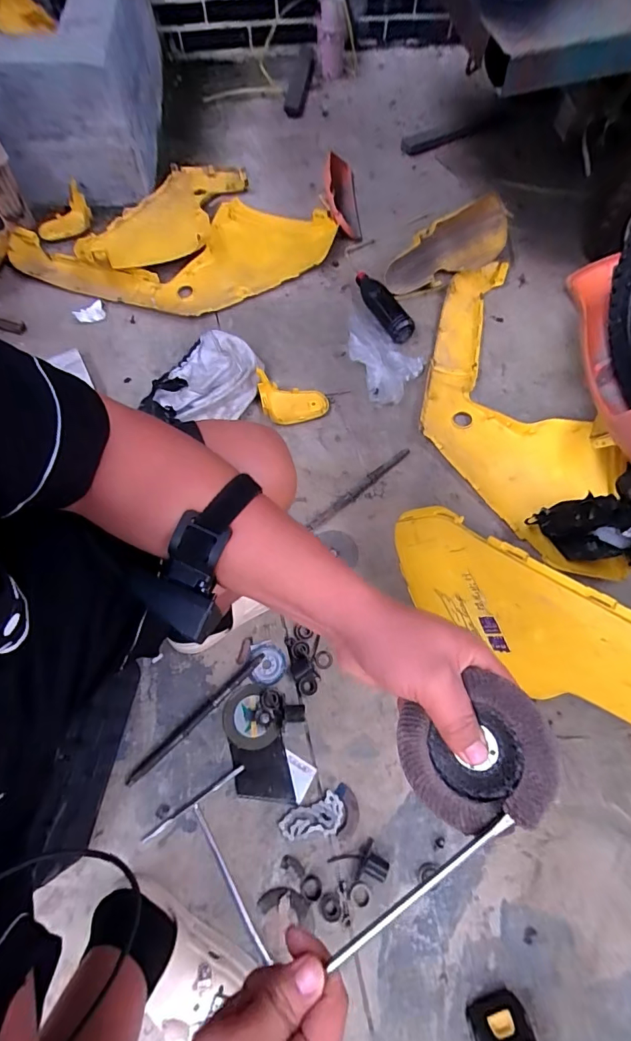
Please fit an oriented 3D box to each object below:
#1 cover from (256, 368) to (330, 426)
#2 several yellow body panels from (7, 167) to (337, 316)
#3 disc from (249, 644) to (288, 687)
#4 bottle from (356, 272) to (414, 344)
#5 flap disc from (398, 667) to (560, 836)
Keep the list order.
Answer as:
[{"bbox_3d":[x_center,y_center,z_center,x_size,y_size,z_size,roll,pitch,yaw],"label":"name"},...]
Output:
[{"bbox_3d":[-0.047,-0.262,1.001,0.154,0.083,0.093,-1,69,-1],"label":"cover"},{"bbox_3d":[-0.329,-0.680,1.111,0.658,0.135,0.450,-40,73,-16],"label":"several yellow body panels"},{"bbox_3d":[-0.084,0.260,0.815,0.064,0.013,0.069,0,67,-1],"label":"disc"},{"bbox_3d":[0.165,-0.533,1.120,0.056,0.055,0.219,-26,72,-12],"label":"bottle"},{"bbox_3d":[0.100,0.145,0.281,0.091,0.014,0.080,-34,65,18],"label":"flap disc"}]

